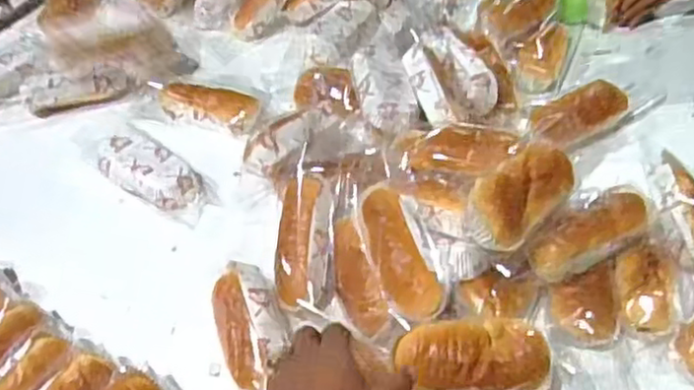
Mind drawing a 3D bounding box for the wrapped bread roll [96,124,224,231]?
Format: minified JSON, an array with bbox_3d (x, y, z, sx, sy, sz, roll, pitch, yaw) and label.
[{"bbox_3d":[-0.239,-0.025,0.879,0.166,0.056,0.073,32,58,14],"label":"wrapped bread roll"}]

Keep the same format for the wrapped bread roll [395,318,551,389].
[{"bbox_3d":[0.116,0.145,0.638,0.134,0.038,0.060,-3,48,2],"label":"wrapped bread roll"}]

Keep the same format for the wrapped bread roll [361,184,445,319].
[{"bbox_3d":[0.053,0.057,0.696,0.054,0.036,0.150,-15,49,-8],"label":"wrapped bread roll"}]

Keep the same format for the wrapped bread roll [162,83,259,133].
[{"bbox_3d":[-0.187,-0.121,0.954,0.140,0.036,0.054,13,51,16],"label":"wrapped bread roll"}]

